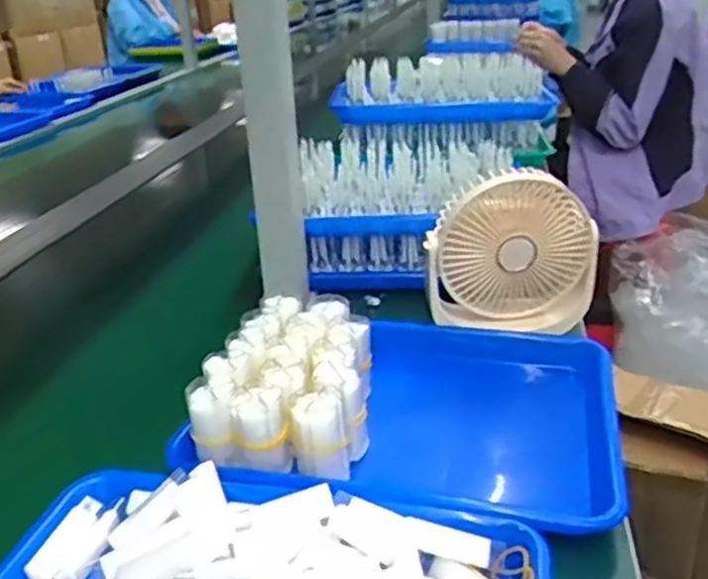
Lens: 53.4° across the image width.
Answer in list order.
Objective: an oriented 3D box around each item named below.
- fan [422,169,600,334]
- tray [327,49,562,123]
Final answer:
[{"bbox_3d":[0.153,-0.032,0.681,0.158,0.155,0.053,-9,26,-13],"label":"fan"},{"bbox_3d":[0.125,-0.298,1.040,0.314,0.049,0.193,-2,43,4],"label":"tray"}]

